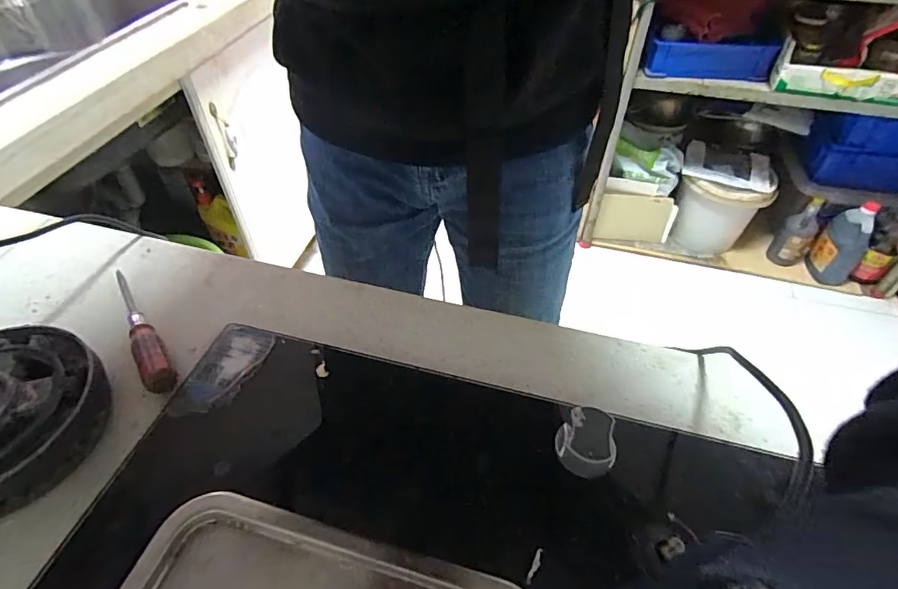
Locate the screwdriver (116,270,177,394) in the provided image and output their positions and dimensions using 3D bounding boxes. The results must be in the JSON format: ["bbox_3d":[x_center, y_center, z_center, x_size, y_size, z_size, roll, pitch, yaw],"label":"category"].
[{"bbox_3d":[-0.247,0.023,0.385,0.021,0.020,0.153,-31,55,-26],"label":"screwdriver"}]

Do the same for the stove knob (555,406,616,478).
[{"bbox_3d":[0.085,0.092,0.306,0.033,0.024,0.035,0,47,0],"label":"stove knob"}]

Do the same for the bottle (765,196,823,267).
[{"bbox_3d":[1.050,-0.185,1.482,0.076,0.218,0.097,-31,55,-26],"label":"bottle"}]

